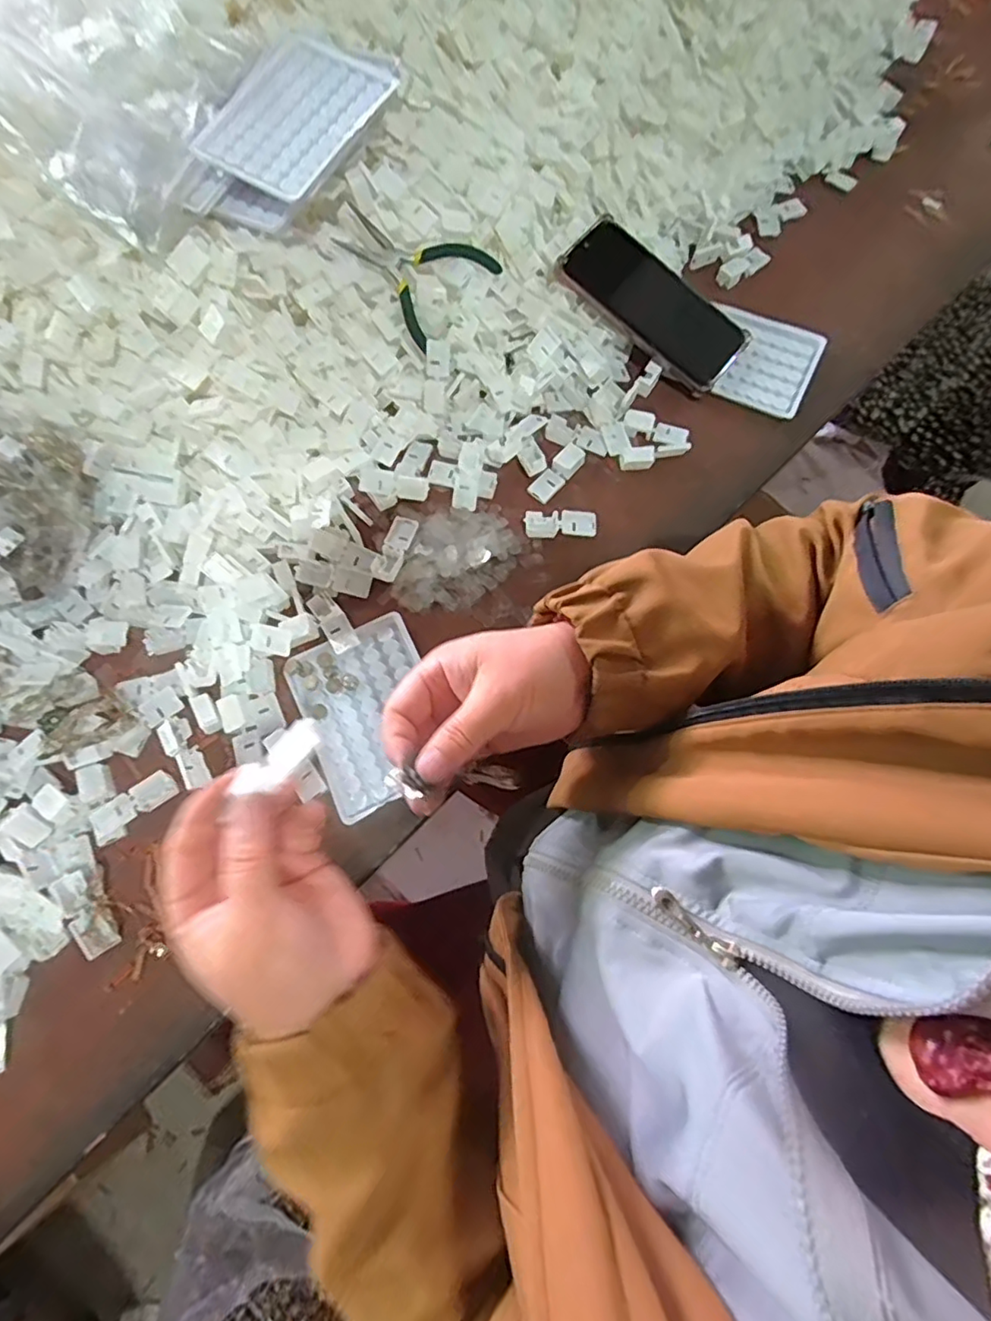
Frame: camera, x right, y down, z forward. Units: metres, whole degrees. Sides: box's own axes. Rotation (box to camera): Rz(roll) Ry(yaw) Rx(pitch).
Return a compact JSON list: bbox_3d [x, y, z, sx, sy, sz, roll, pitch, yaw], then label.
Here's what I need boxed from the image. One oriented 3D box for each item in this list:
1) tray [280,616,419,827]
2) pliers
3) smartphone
[{"bbox_3d":[-0.088,0.037,0.422,0.091,0.006,0.124,-24,72,-7],"label":"tray"},{"bbox_3d":[-0.062,-0.319,0.471,0.090,0.018,0.101,-43,108,6],"label":"pliers"},{"bbox_3d":[0.137,-0.307,0.512,0.166,0.012,0.088,38,68,-4],"label":"smartphone"}]

